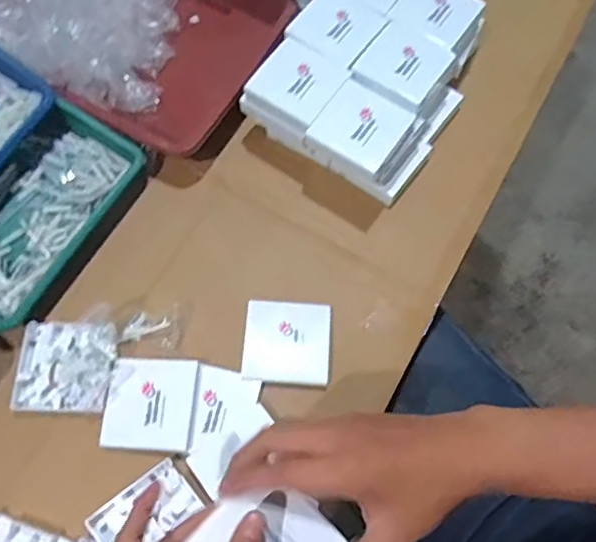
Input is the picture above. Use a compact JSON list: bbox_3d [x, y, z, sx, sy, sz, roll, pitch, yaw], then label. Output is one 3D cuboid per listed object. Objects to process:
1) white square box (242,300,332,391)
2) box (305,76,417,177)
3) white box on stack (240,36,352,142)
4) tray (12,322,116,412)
[{"bbox_3d":[-0.011,0.074,0.584,0.084,0.025,0.085,4,67,-1],"label":"white square box"},{"bbox_3d":[0.066,-0.151,0.592,0.083,0.017,0.082,34,70,11],"label":"box"},{"bbox_3d":[-0.003,-0.195,0.620,0.084,0.033,0.087,33,70,11],"label":"white box on stack"},{"bbox_3d":[-0.225,0.090,0.559,0.095,0.016,0.084,1,69,2],"label":"tray"}]

